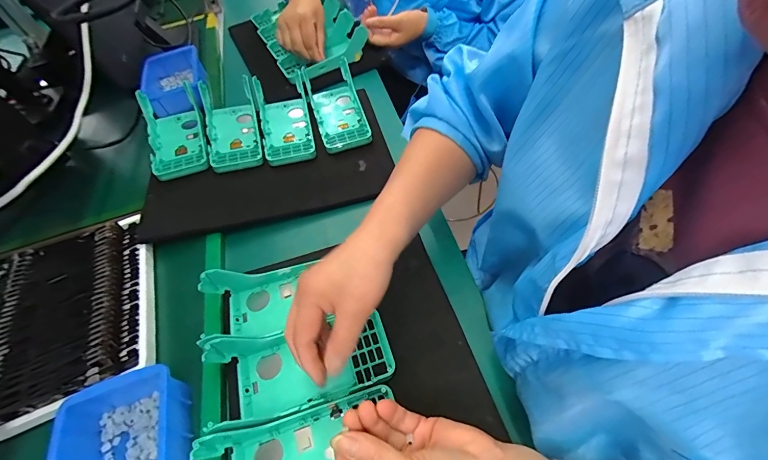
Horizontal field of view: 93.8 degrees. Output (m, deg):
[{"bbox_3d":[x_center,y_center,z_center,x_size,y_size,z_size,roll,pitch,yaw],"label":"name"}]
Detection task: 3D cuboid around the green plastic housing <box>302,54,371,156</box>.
[{"bbox_3d":[-0.074,-0.200,0.575,0.078,0.041,0.173,-16,56,-9],"label":"green plastic housing"}]

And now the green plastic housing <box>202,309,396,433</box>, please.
[{"bbox_3d":[-0.078,0.127,0.350,0.168,0.045,0.079,-16,56,-9],"label":"green plastic housing"}]

